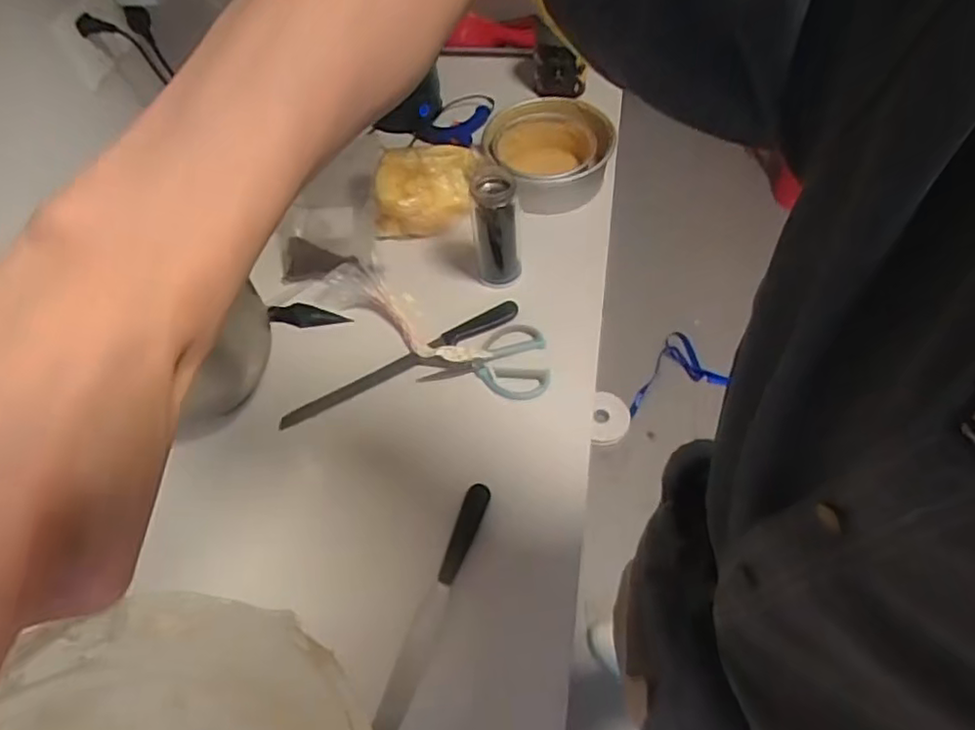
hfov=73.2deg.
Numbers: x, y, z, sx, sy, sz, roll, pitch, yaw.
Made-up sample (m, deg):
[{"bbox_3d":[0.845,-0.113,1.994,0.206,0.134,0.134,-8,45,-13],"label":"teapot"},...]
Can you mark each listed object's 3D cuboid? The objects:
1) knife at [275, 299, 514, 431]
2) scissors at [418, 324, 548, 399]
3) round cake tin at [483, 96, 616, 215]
[{"bbox_3d":[-0.117,0.000,0.930,0.366,0.026,0.032,-27,58,-13],"label":"knife"},{"bbox_3d":[-0.005,-0.005,0.935,0.178,0.026,0.120,-2,56,4],"label":"scissors"},{"bbox_3d":[0.114,-0.365,1.106,0.224,0.088,0.200,-24,57,-11],"label":"round cake tin"}]

